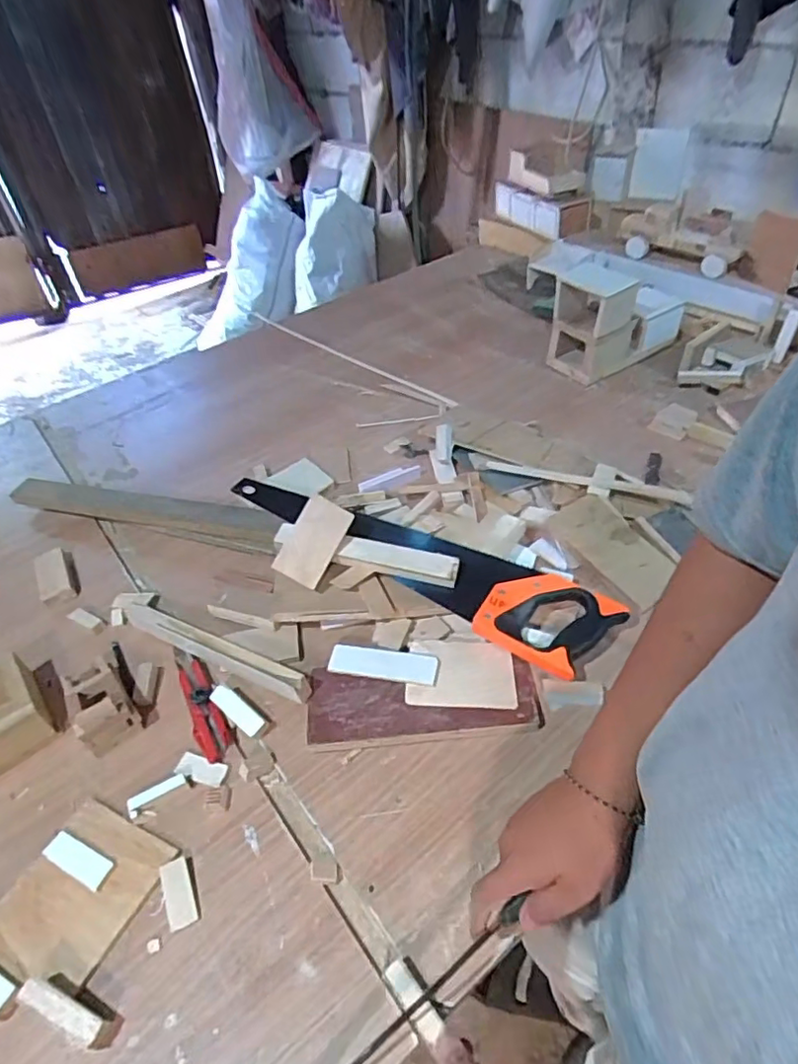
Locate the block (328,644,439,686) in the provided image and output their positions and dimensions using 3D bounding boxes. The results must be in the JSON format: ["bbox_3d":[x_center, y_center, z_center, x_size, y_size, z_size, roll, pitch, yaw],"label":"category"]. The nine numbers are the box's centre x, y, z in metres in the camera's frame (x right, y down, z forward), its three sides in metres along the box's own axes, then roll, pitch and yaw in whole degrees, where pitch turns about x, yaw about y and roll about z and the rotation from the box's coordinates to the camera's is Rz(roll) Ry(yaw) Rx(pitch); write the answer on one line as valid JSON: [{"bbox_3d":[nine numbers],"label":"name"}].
[{"bbox_3d":[-0.018,0.147,0.658,0.122,0.012,0.036,6,45,14],"label":"block"}]

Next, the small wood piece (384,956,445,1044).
[{"bbox_3d":[0.011,0.360,0.458,0.022,0.018,0.058,-29,46,-21],"label":"small wood piece"}]

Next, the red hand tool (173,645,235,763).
[{"bbox_3d":[-0.228,0.185,0.665,0.037,0.021,0.160,-28,47,-20],"label":"red hand tool"}]

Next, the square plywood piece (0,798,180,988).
[{"bbox_3d":[-0.291,0.327,0.532,0.114,0.010,0.135,17,49,23],"label":"square plywood piece"}]

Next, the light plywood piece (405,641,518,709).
[{"bbox_3d":[0.068,0.156,0.649,0.115,0.010,0.082,5,43,1],"label":"light plywood piece"}]

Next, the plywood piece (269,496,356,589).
[{"bbox_3d":[-0.104,0.011,0.717,0.061,0.011,0.103,29,90,-12],"label":"plywood piece"}]

